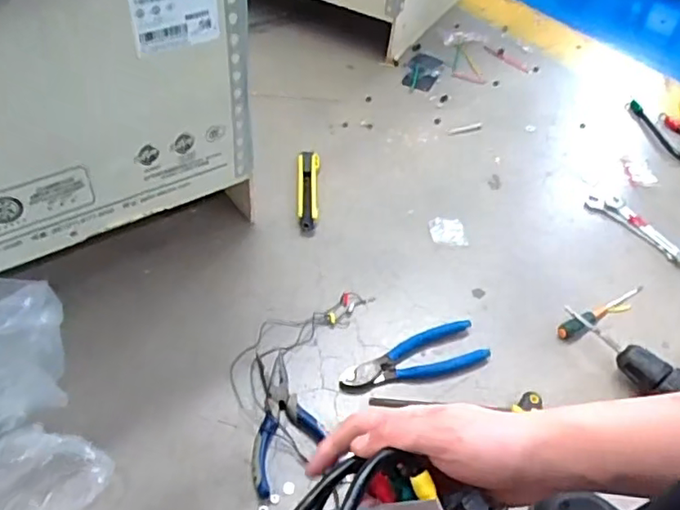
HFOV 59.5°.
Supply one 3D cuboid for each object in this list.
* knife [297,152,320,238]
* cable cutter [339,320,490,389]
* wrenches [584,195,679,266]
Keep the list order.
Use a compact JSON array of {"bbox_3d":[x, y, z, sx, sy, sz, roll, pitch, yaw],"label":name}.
[{"bbox_3d":[-0.045,-0.089,0.823,0.031,0.014,0.161,2,47,-2],"label":"knife"},{"bbox_3d":[0.078,0.113,0.650,0.160,0.014,0.054,-11,49,-15],"label":"cable cutter"},{"bbox_3d":[0.410,-0.038,0.811,0.045,0.006,0.158,-28,55,-27],"label":"wrenches"}]

